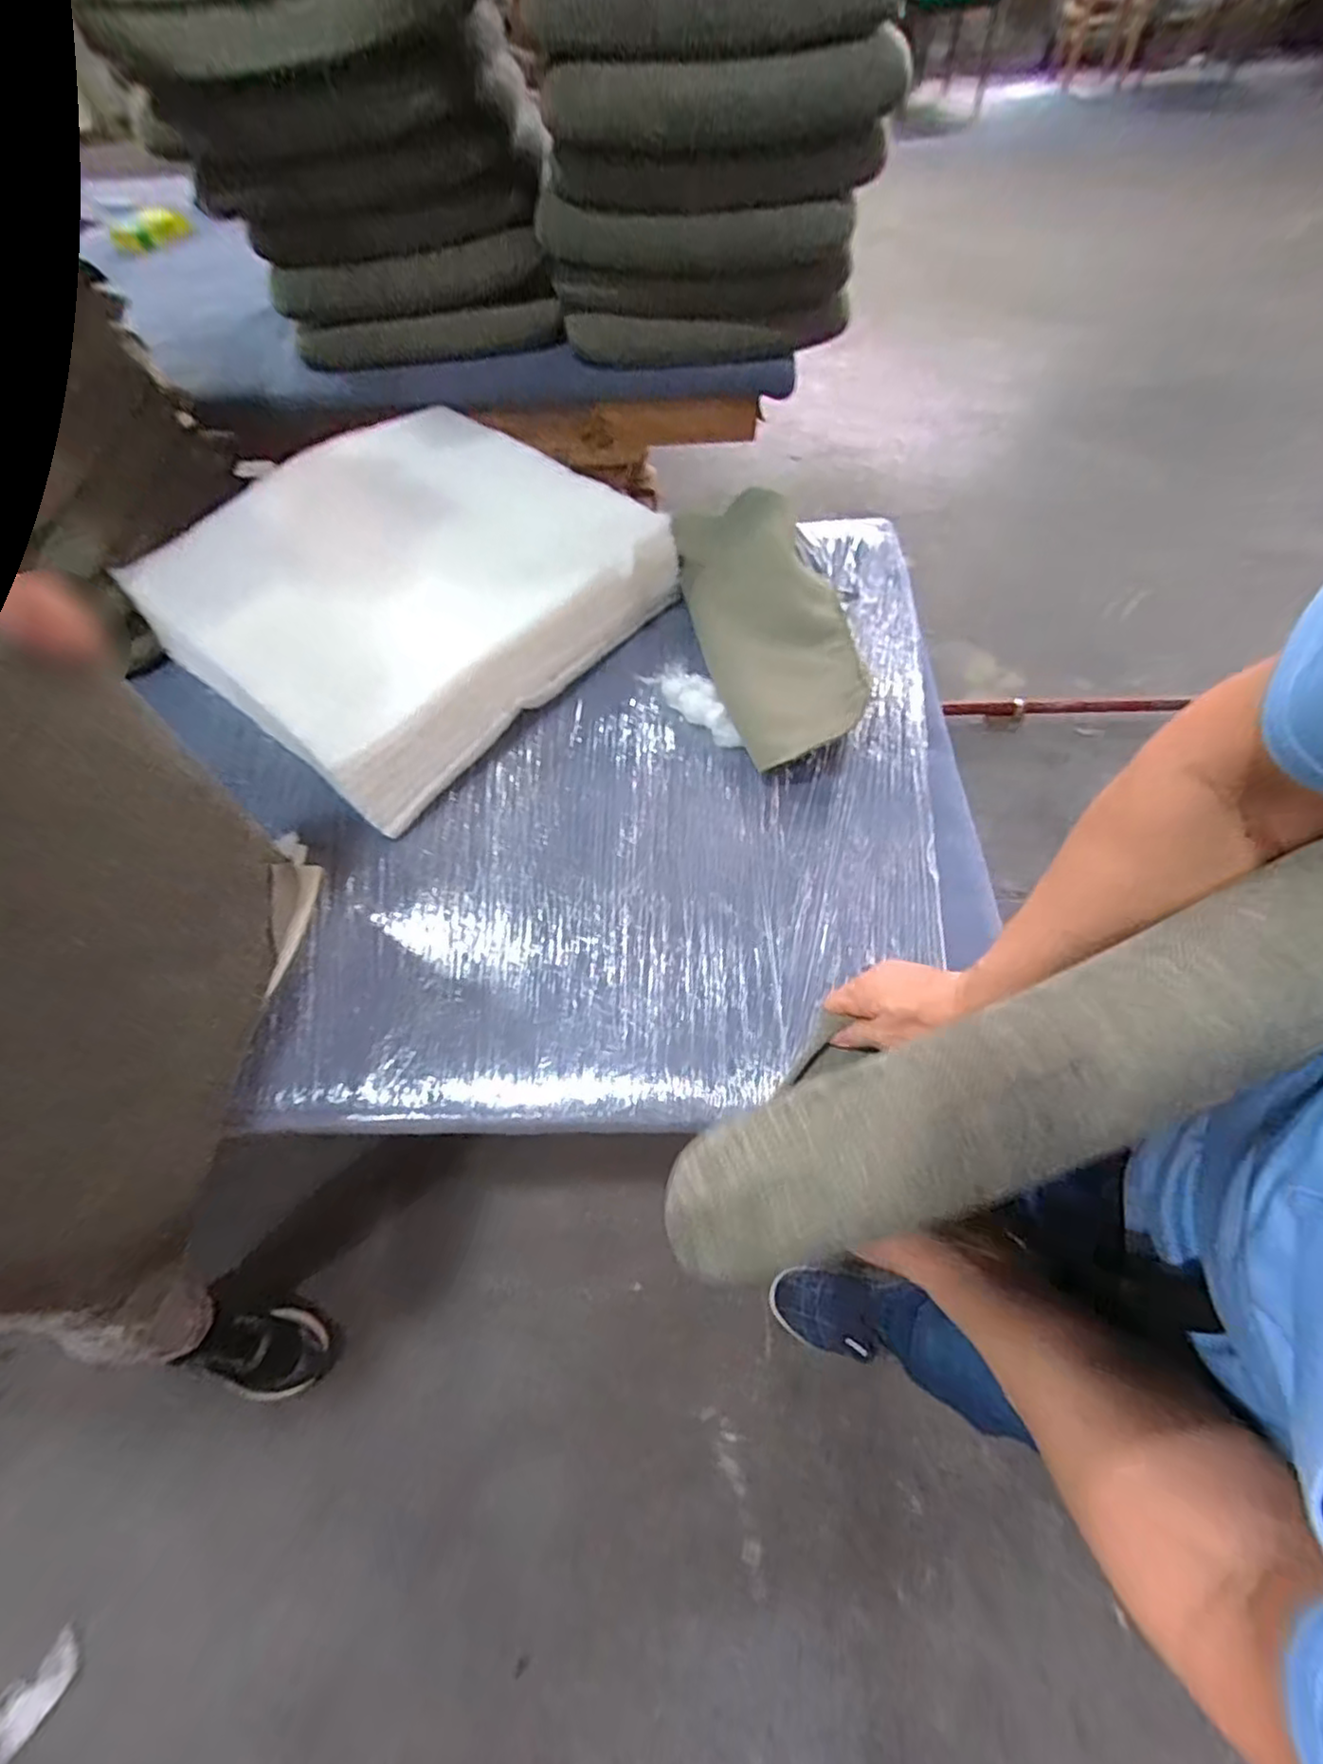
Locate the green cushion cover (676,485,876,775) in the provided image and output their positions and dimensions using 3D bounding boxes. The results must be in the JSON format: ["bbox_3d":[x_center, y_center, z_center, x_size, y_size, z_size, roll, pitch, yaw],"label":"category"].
[{"bbox_3d":[0.149,-0.346,0.894,0.199,0.082,0.464,-12,61,-4],"label":"green cushion cover"}]

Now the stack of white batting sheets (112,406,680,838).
[{"bbox_3d":[-0.327,-0.399,0.908,0.504,0.127,0.541,36,68,20],"label":"stack of white batting sheets"}]

